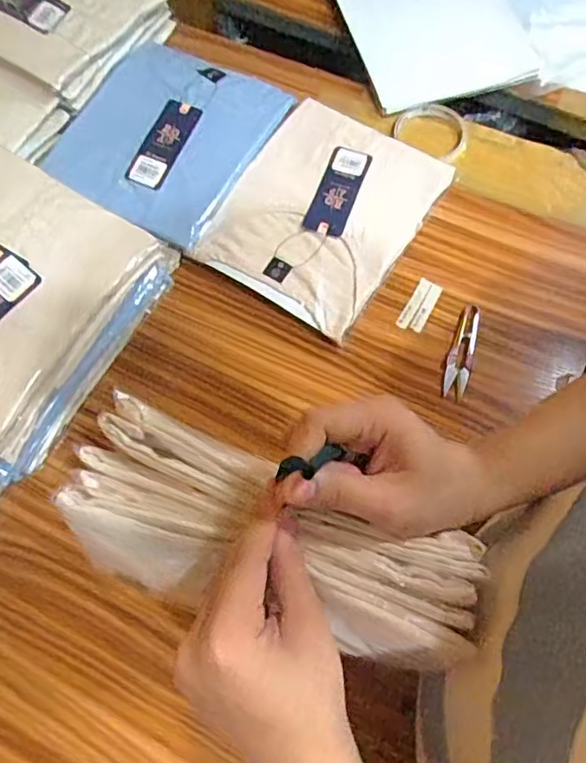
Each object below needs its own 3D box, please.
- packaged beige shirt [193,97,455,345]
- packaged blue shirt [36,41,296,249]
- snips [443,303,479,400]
[{"bbox_3d":[0.035,-0.195,0.649,0.197,0.029,0.250,31,74,13],"label":"packaged beige shirt"},{"bbox_3d":[-0.145,-0.295,0.682,0.224,0.054,0.249,34,75,14],"label":"packaged blue shirt"},{"bbox_3d":[0.177,-0.033,0.595,0.024,0.009,0.100,15,71,8],"label":"snips"}]

